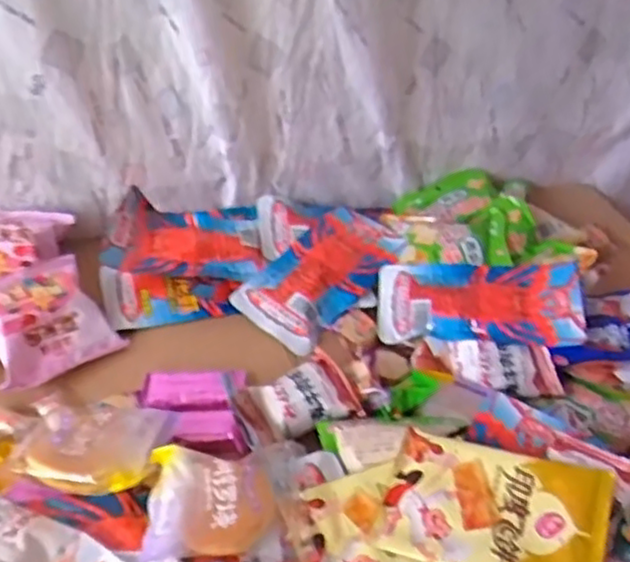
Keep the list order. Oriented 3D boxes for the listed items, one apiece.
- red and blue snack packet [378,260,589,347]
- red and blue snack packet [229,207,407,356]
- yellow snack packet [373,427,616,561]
[{"bbox_3d":[0.166,0.020,0.720,0.201,0.016,0.095,0,54,13],"label":"red and blue snack packet"},{"bbox_3d":[0.013,-0.009,0.761,0.104,0.035,0.205,31,48,25],"label":"red and blue snack packet"},{"bbox_3d":[0.128,0.165,0.503,0.153,0.013,0.098,9,50,23],"label":"yellow snack packet"}]

